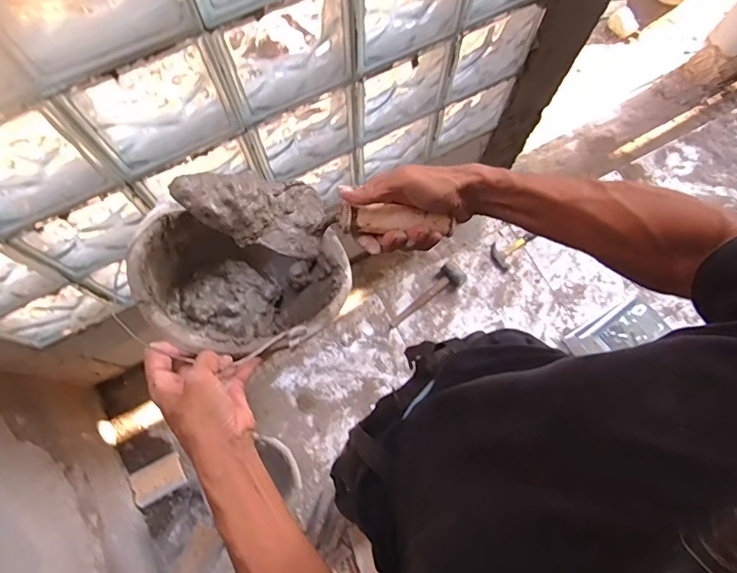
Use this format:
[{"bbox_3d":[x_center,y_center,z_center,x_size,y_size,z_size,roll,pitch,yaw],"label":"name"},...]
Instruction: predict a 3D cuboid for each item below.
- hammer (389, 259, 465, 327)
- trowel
[{"bbox_3d":[0.186,0.036,1.475,0.277,0.045,0.075,-41,78,-12],"label":"hammer"},{"bbox_3d":[-0.058,-0.068,0.462,0.236,0.057,0.078,4,73,-13],"label":"trowel"}]

